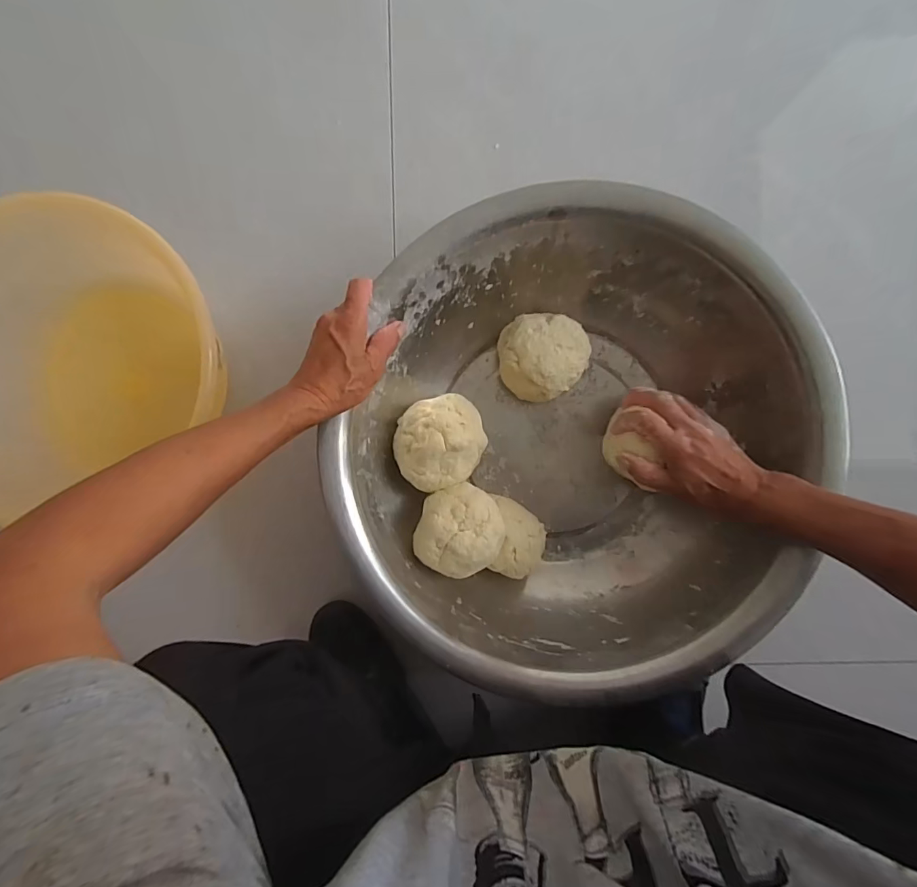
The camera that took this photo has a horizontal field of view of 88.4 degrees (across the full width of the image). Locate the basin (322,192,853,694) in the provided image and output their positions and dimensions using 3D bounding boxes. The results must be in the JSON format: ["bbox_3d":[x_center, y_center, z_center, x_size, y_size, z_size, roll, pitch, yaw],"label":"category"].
[{"bbox_3d":[0.102,0.001,0.450,0.407,0.125,0.399,0,90,2],"label":"basin"}]

